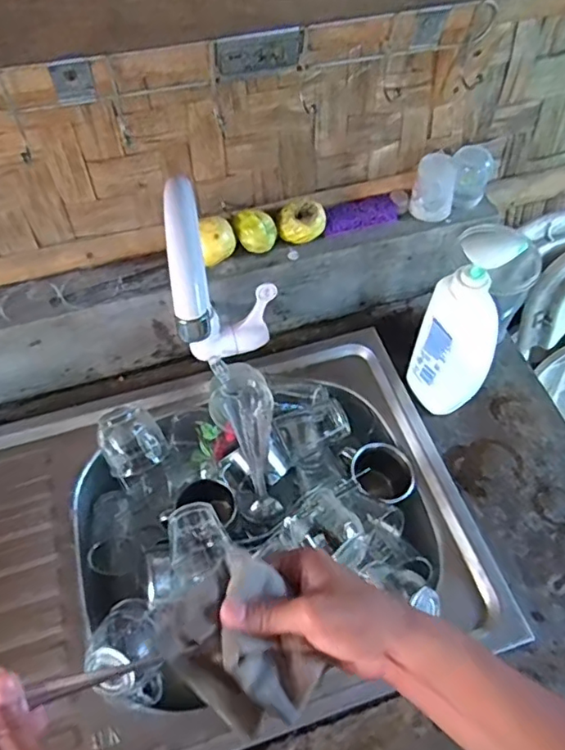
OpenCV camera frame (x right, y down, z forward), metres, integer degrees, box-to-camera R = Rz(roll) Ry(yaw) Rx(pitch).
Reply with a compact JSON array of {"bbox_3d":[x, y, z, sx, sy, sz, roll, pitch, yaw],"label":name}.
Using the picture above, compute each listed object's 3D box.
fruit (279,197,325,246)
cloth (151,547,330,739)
[{"bbox_3d":[0.024,-0.184,0.680,0.052,0.040,0.038,5,58,2],"label":"fruit"},{"bbox_3d":[-0.026,0.183,0.389,0.083,0.044,0.102,-36,65,-21],"label":"cloth"}]

